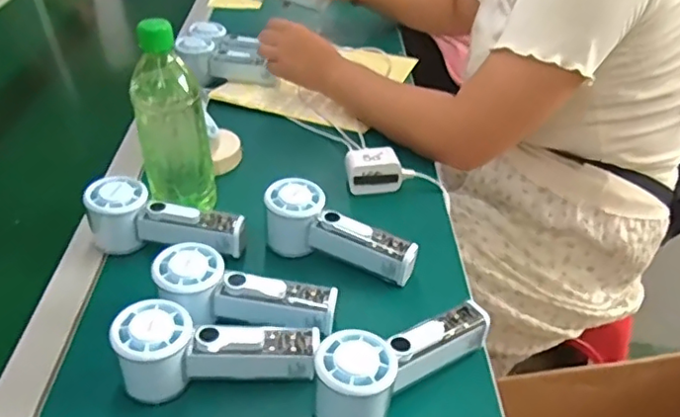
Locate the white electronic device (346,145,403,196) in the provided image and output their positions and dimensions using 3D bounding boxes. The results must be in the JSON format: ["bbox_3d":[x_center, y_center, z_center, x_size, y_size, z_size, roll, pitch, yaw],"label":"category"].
[{"bbox_3d":[0.038,-0.046,0.690,0.061,0.040,0.045,-5,37,-4],"label":"white electronic device"}]

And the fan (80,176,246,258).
[{"bbox_3d":[-0.167,0.007,0.596,0.151,0.058,0.052,2,37,5],"label":"fan"}]

